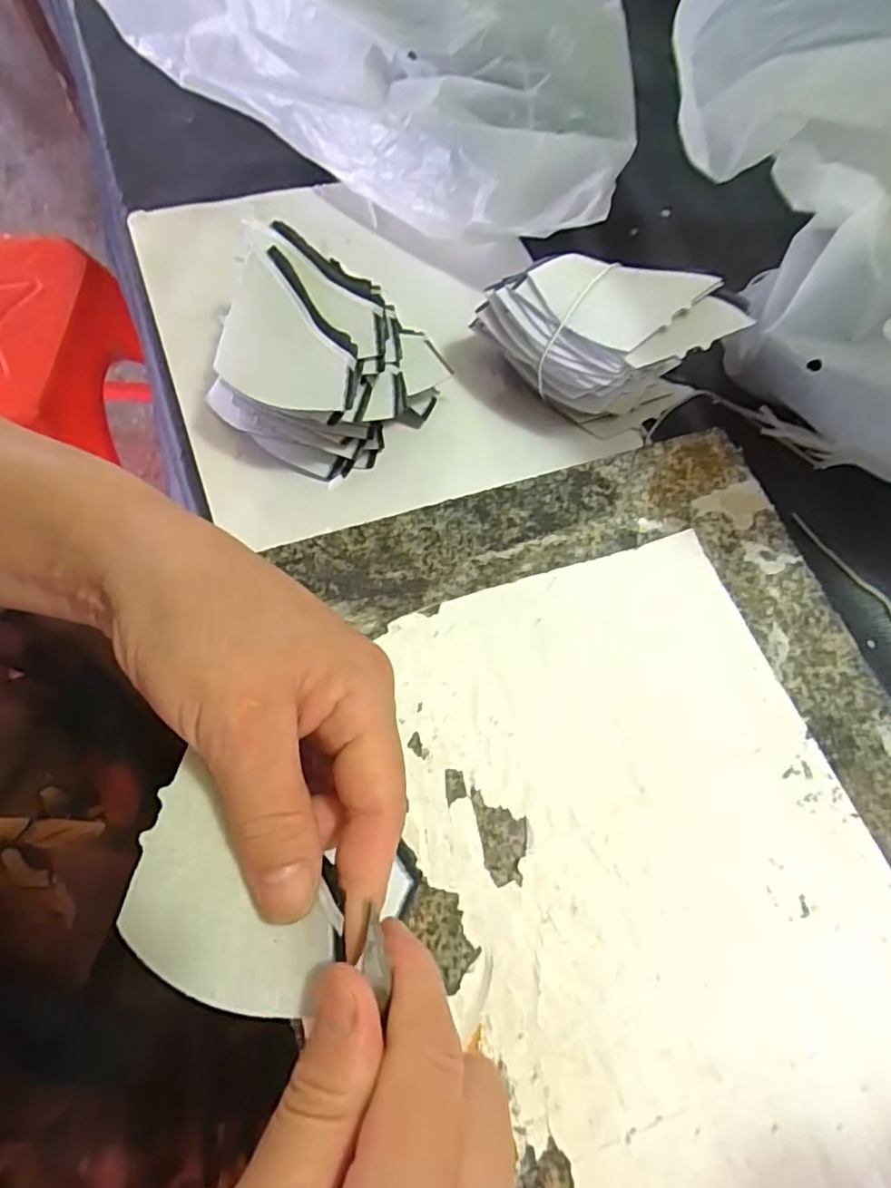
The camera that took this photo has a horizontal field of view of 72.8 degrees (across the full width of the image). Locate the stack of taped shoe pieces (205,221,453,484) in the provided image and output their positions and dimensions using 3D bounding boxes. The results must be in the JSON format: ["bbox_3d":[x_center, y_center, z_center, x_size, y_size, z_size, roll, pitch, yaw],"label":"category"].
[{"bbox_3d":[-0.068,-0.131,0.337,0.111,0.083,0.104,33,71,9],"label":"stack of taped shoe pieces"}]

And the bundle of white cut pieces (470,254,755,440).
[{"bbox_3d":[0.083,-0.139,0.344,0.136,0.085,0.062,13,69,2],"label":"bundle of white cut pieces"}]

